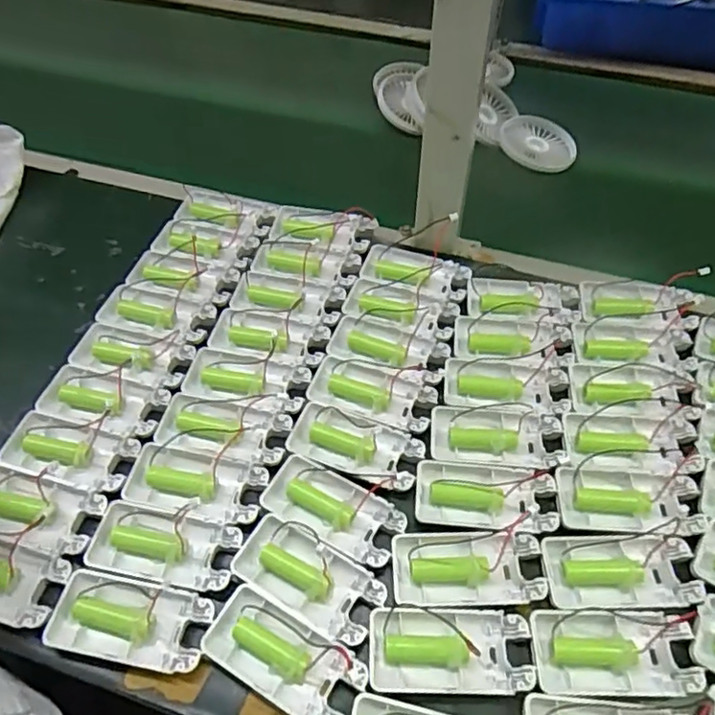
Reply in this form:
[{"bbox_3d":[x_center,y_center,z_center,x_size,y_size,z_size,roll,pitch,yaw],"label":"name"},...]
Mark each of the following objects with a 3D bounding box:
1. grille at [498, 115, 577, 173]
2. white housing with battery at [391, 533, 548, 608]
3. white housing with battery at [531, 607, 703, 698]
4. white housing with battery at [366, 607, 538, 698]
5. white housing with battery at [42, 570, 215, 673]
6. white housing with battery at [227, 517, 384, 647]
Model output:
[{"bbox_3d":[0.214,-0.255,0.724,0.084,0.013,0.084,-1,69,3],"label":"grille"},{"bbox_3d":[0.070,0.139,0.396,0.094,0.015,0.045,-2,54,-2],"label":"white housing with battery"},{"bbox_3d":[0.153,0.177,0.366,0.091,0.015,0.047,0,54,0],"label":"white housing with battery"},{"bbox_3d":[0.055,0.177,0.366,0.095,0.012,0.047,1,54,0],"label":"white housing with battery"},{"bbox_3d":[-0.140,0.164,0.376,0.095,0.016,0.046,9,54,7],"label":"white housing with battery"},{"bbox_3d":[-0.031,0.142,0.389,0.094,0.015,0.045,27,58,18],"label":"white housing with battery"}]

